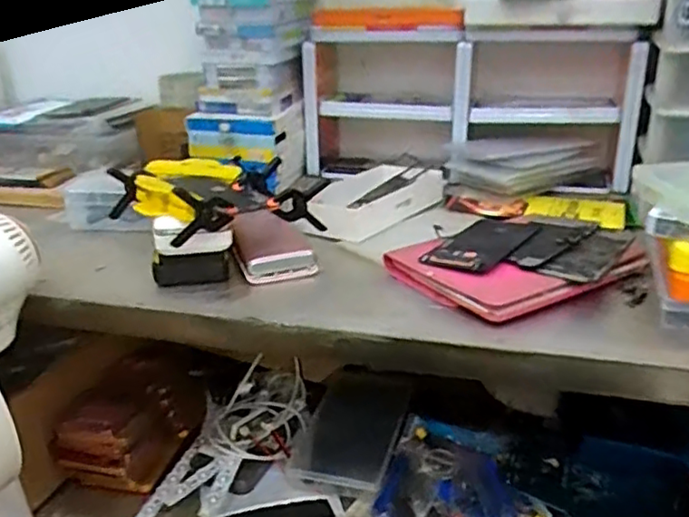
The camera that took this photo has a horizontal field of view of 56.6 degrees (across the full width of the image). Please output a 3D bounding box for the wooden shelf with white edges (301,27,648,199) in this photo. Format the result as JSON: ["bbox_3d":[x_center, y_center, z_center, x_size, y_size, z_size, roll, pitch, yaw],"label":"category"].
[{"bbox_3d":[0.161,-0.196,0.832,0.402,0.185,0.204,9,24,24],"label":"wooden shelf with white edges"}]

